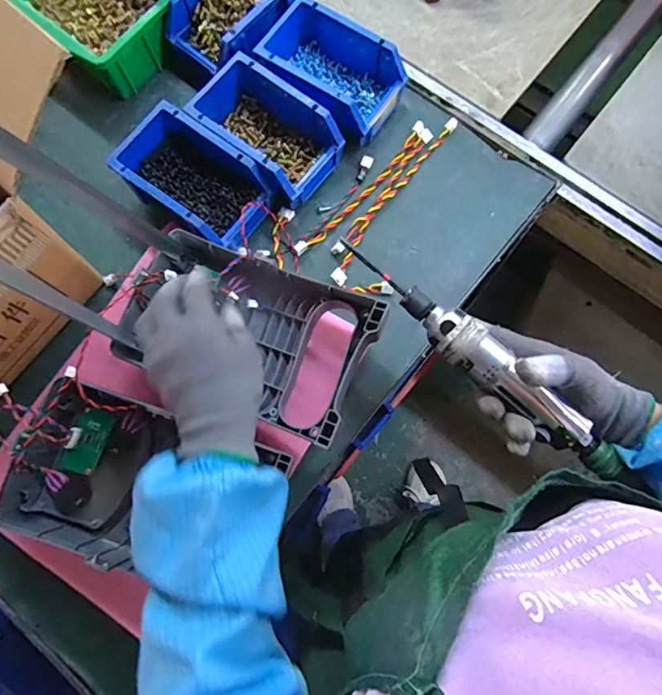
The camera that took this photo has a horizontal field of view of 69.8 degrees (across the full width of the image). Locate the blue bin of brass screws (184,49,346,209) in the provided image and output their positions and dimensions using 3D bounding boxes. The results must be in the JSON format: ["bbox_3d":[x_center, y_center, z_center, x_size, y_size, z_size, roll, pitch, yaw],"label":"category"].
[{"bbox_3d":[-0.080,-0.259,0.567,0.169,0.066,0.100,38,81,9],"label":"blue bin of brass screws"}]

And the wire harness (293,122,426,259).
[{"bbox_3d":[0.040,-0.196,0.591,0.018,0.014,0.233,41,81,10],"label":"wire harness"}]

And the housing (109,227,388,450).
[{"bbox_3d":[-0.089,-0.018,0.502,0.254,0.062,0.161,22,79,7],"label":"housing"}]

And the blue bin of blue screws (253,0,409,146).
[{"bbox_3d":[-0.003,-0.339,0.581,0.174,0.061,0.115,38,81,9],"label":"blue bin of blue screws"}]

